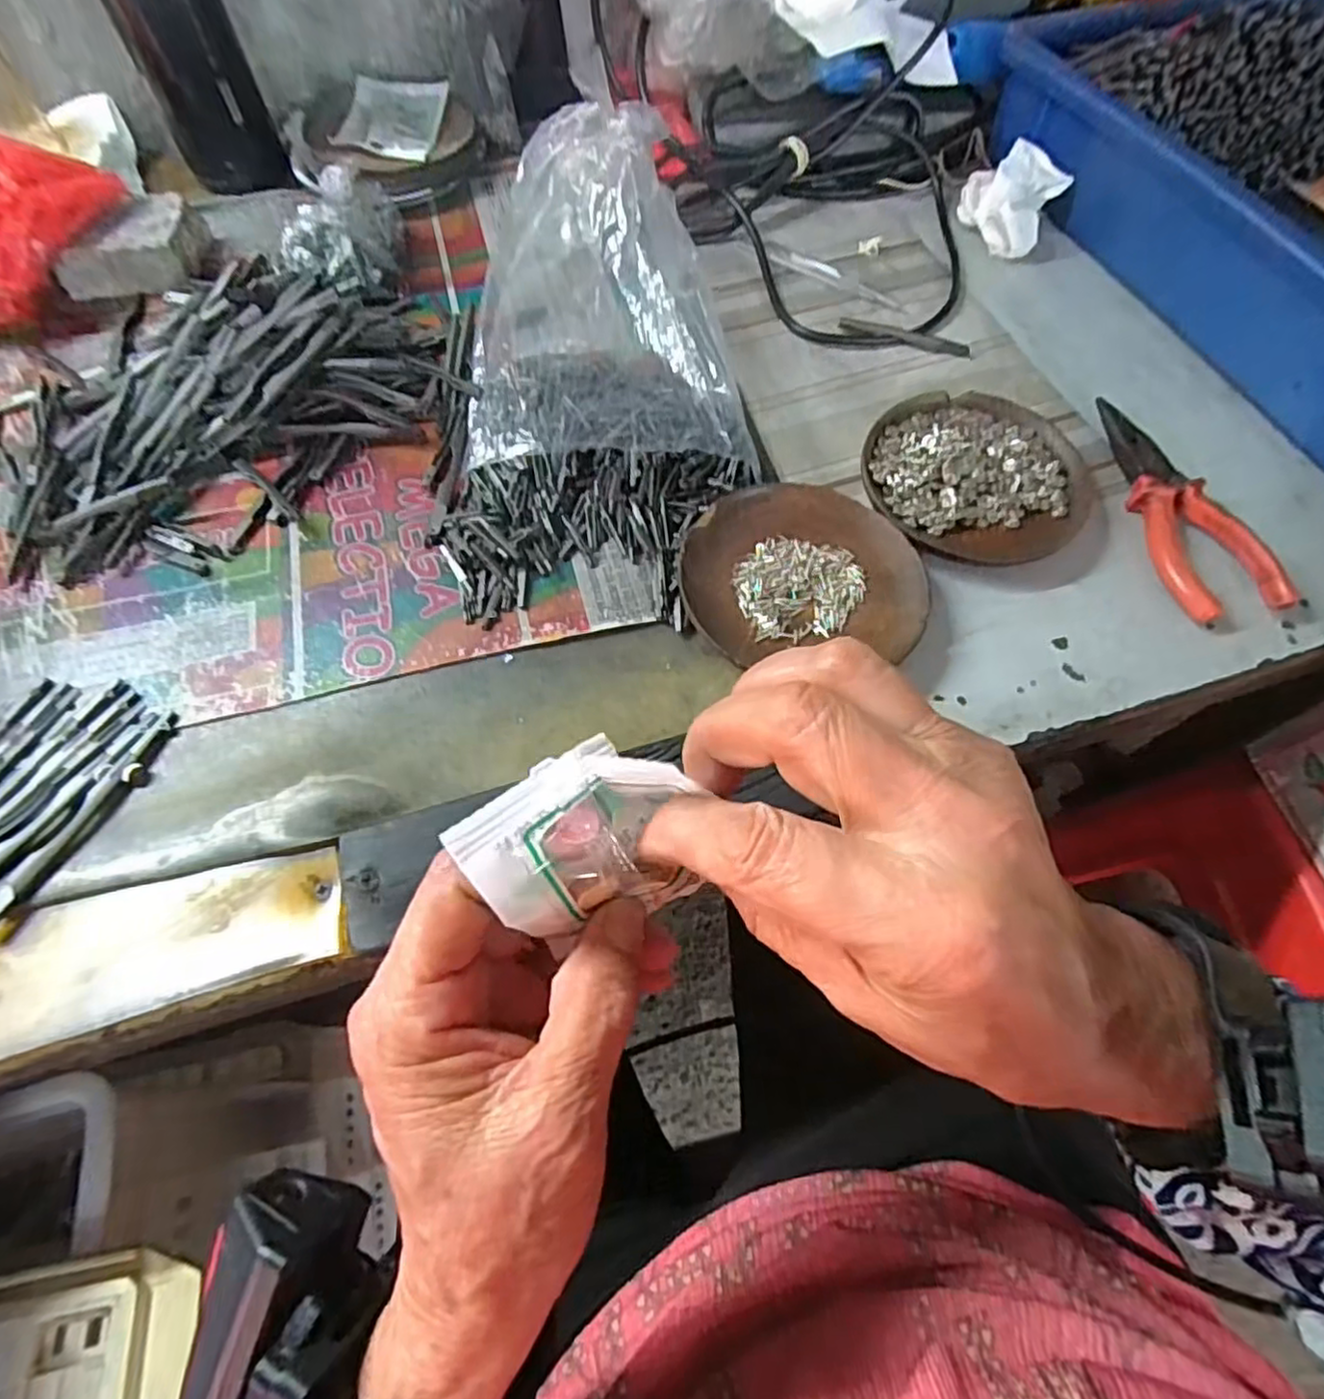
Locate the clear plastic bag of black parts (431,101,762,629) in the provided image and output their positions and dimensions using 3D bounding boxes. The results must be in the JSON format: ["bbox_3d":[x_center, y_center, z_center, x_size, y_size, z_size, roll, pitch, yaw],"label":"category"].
[{"bbox_3d":[-0.030,-0.190,0.372,0.163,0.073,0.307,3,63,1],"label":"clear plastic bag of black parts"}]

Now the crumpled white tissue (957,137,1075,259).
[{"bbox_3d":[0.233,-0.333,0.463,0.062,0.048,0.068,22,65,11],"label":"crumpled white tissue"}]

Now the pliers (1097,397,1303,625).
[{"bbox_3d":[0.270,-0.104,0.364,0.051,0.015,0.140,-7,63,-4],"label":"pliers"}]

